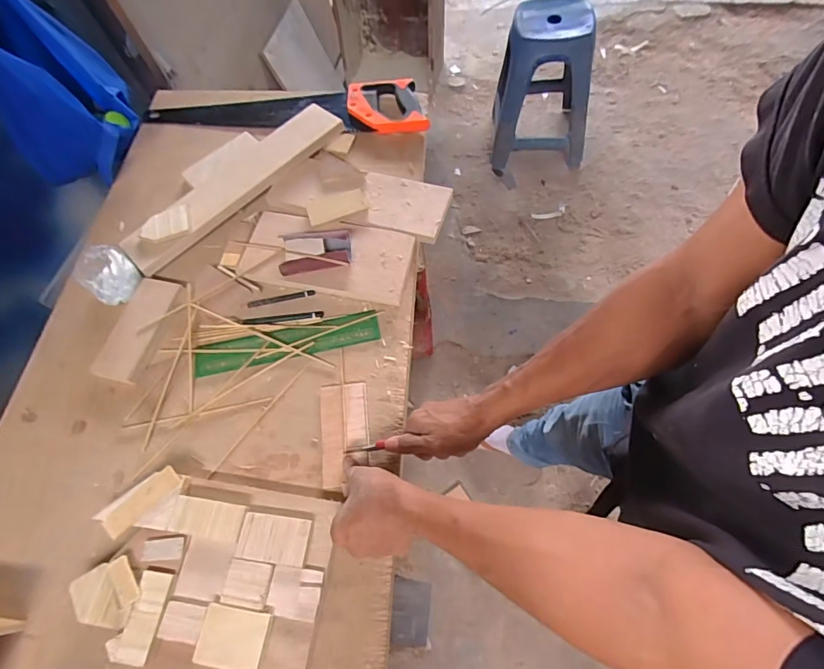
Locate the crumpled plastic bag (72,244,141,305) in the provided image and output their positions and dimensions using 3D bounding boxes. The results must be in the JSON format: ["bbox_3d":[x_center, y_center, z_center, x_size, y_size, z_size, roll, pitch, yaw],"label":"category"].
[{"bbox_3d":[-0.441,-0.086,0.651,0.068,0.047,0.070,36,72,19],"label":"crumpled plastic bag"}]

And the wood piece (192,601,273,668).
[{"bbox_3d":[-0.179,0.305,0.451,0.067,0.016,0.052,6,64,8],"label":"wood piece"}]

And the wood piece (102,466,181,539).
[{"bbox_3d":[-0.303,0.188,0.505,0.030,0.005,0.085,40,69,10],"label":"wood piece"}]

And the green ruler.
[{"bbox_3d":[-0.171,0.011,0.619,0.250,0.007,0.047,-12,65,-4],"label":"green ruler"}]

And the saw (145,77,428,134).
[{"bbox_3d":[-0.229,-0.407,0.812,0.502,0.027,0.117,-3,64,3],"label":"saw"}]

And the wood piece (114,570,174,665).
[{"bbox_3d":[-0.273,0.287,0.456,0.032,0.004,0.080,6,60,2],"label":"wood piece"}]

